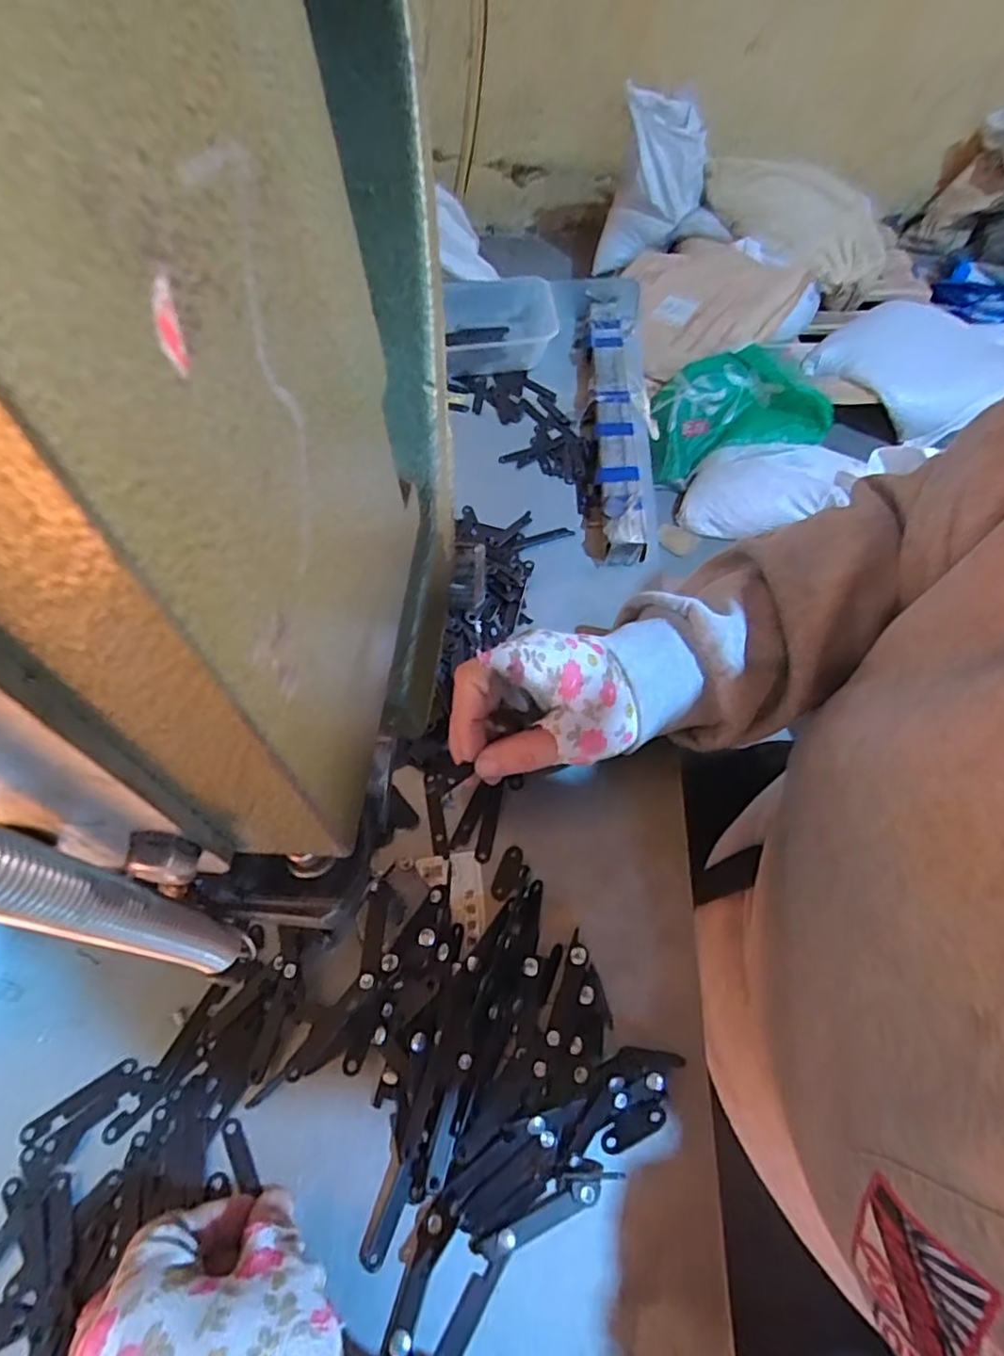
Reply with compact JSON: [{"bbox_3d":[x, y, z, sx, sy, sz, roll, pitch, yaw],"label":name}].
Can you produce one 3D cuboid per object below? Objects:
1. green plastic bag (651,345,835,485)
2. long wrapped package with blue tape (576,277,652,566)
[{"bbox_3d":[0.638,-0.717,1.711,0.492,0.181,0.267,-6,56,-1],"label":"green plastic bag"},{"bbox_3d":[0.096,-0.238,0.552,0.057,0.030,0.353,2,57,4],"label":"long wrapped package with blue tape"}]

